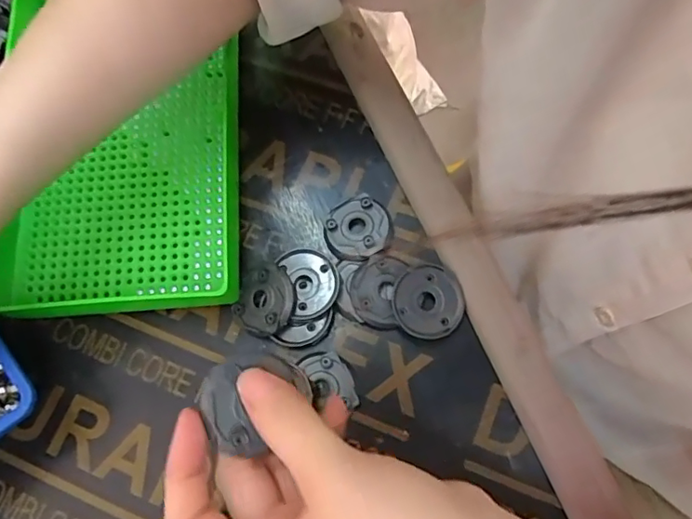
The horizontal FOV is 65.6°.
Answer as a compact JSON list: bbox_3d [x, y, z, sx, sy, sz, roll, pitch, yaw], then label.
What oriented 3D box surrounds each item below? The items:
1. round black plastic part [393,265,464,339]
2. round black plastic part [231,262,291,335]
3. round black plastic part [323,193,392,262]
[{"bbox_3d":[0.048,0.025,0.315,0.040,0.013,0.041,-1,73,4],"label":"round black plastic part"},{"bbox_3d":[-0.050,0.024,0.316,0.035,0.011,0.040,-7,73,2],"label":"round black plastic part"},{"bbox_3d":[0.007,-0.020,0.332,0.040,0.009,0.042,-1,73,4],"label":"round black plastic part"}]

